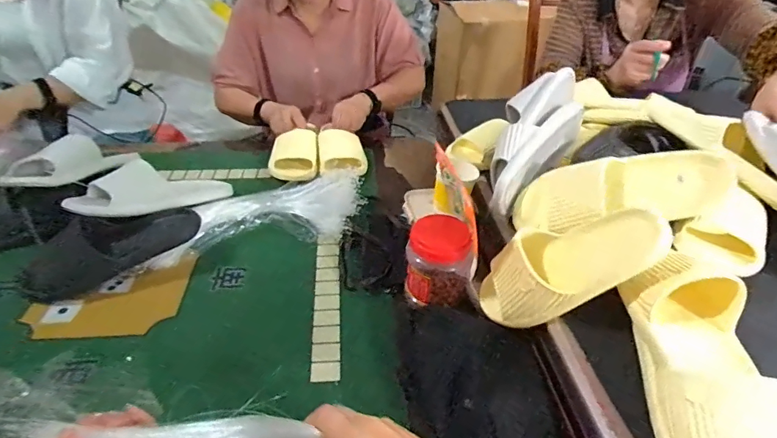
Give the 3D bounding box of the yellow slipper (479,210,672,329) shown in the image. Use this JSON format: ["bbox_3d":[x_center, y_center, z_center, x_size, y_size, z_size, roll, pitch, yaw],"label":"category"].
[{"bbox_3d":[0.207,0.053,0.545,0.244,0.082,0.089,-30,25,30],"label":"yellow slipper"}]

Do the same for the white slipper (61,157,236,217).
[{"bbox_3d":[-0.446,-0.067,0.828,0.124,0.081,0.284,24,18,28],"label":"white slipper"}]

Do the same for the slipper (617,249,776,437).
[{"bbox_3d":[0.310,0.153,0.431,0.108,0.054,0.262,4,50,6],"label":"slipper"}]

